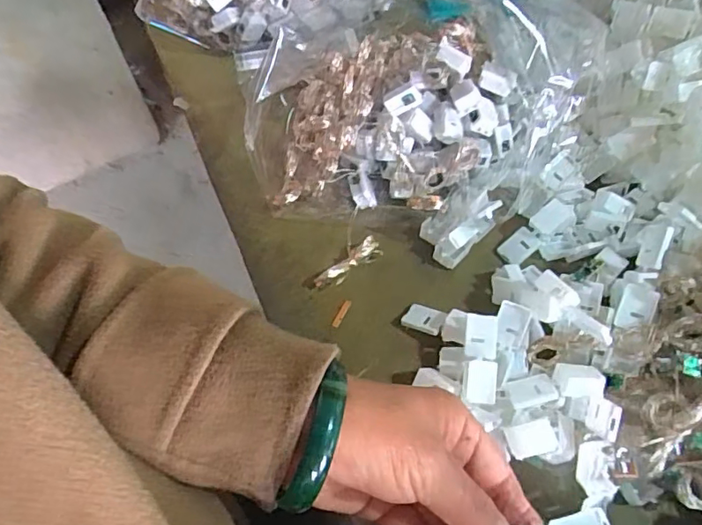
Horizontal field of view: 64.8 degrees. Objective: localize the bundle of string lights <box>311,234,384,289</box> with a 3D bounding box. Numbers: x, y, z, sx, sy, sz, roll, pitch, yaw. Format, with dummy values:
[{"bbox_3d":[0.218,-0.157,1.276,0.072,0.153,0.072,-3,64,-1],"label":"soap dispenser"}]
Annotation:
[{"bbox_3d":[-0.003,0.000,0.383,0.050,0.016,0.016,-34,65,-16],"label":"bundle of string lights"}]

